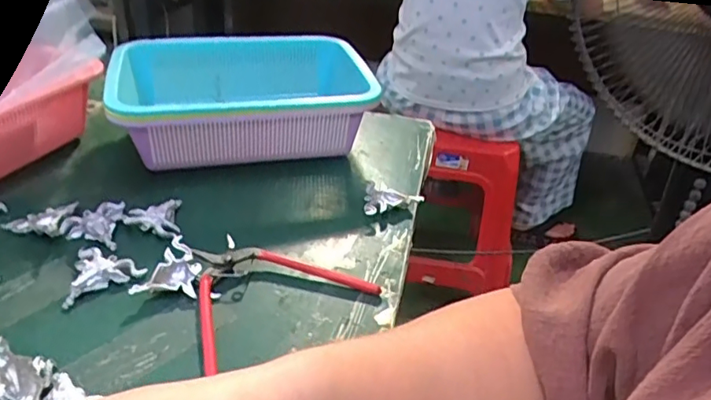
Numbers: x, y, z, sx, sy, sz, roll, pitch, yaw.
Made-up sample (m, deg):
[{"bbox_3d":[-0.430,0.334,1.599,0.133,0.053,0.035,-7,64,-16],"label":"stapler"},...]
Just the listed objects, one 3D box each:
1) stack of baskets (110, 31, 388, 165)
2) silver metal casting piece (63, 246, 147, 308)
[{"bbox_3d":[-0.120,-0.100,0.609,0.251,0.099,0.170,-2,33,-12],"label":"stack of baskets"},{"bbox_3d":[-0.203,0.052,0.443,0.058,0.015,0.051,-18,39,-33],"label":"silver metal casting piece"}]

